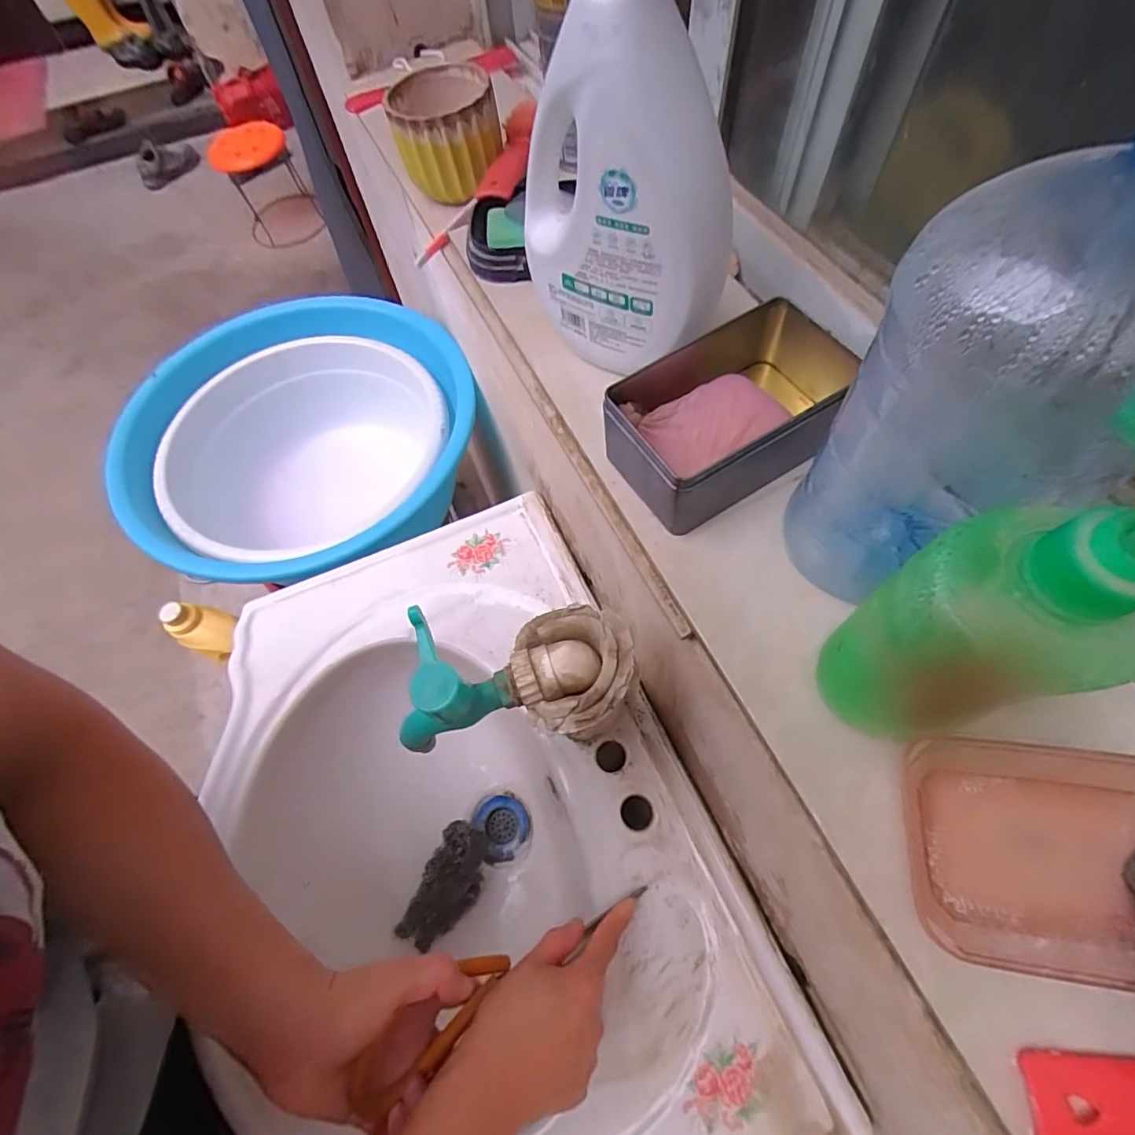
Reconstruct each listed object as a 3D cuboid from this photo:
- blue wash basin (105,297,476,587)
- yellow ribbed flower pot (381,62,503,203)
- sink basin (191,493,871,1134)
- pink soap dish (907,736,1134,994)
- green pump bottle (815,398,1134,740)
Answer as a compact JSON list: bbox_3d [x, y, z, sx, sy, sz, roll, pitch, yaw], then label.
[{"bbox_3d":[-0.367,-0.151,0.783,0.449,0.183,0.435,-2,64,3],"label":"blue wash basin"},{"bbox_3d":[-0.108,-0.393,0.503,0.091,0.074,0.094,-2,64,3],"label":"yellow ribbed flower pot"},{"bbox_3d":[-0.087,0.252,0.512,0.368,0.144,0.570,-23,65,-8],"label":"sink basin"},{"bbox_3d":[0.213,0.127,0.240,0.121,0.025,0.090,7,64,7],"label":"pink soap dish"},{"bbox_3d":[0.152,0.021,0.202,0.069,0.179,0.066,-18,64,-5],"label":"green pump bottle"}]

